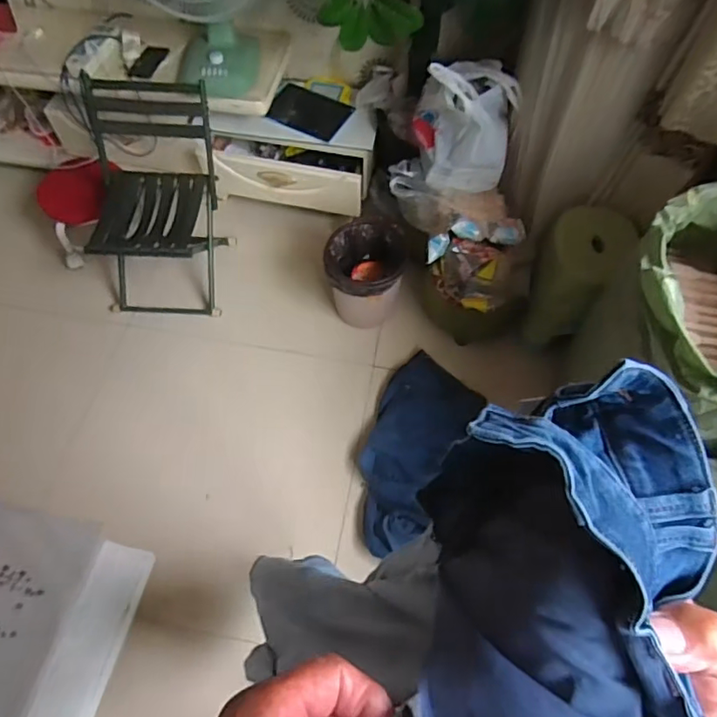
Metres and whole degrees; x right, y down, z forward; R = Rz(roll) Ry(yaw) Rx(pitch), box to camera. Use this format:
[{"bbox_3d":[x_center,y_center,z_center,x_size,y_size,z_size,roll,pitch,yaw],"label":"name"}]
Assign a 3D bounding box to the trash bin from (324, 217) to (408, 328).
[{"bbox_3d":[0.020,-0.242,1.716,0.226,0.278,0.239,10,60,5],"label":"trash bin"}]

